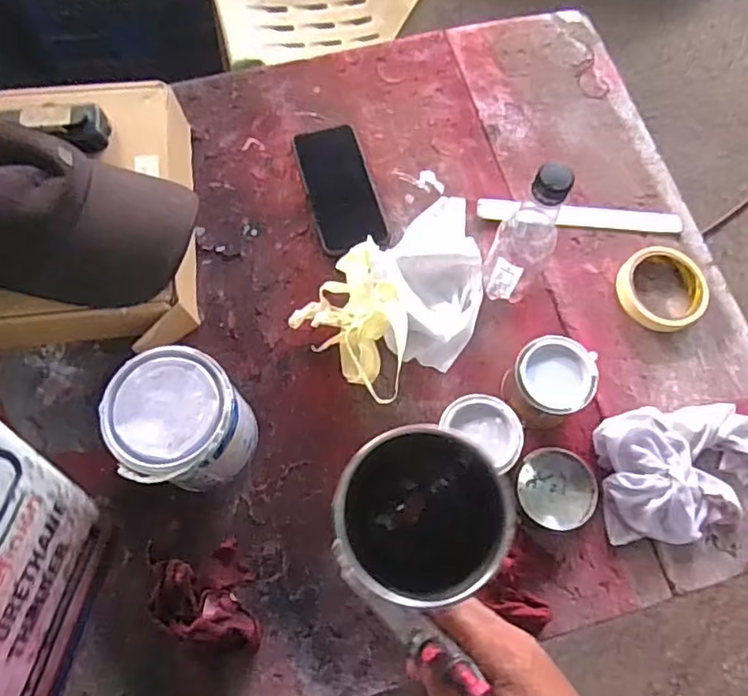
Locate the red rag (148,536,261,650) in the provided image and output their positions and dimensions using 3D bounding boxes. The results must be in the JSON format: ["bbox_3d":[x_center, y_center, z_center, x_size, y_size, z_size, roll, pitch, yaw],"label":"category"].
[{"bbox_3d":[-0.154,0.220,0.546,0.104,0.025,0.087,4,70,-1],"label":"red rag"}]

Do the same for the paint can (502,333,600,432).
[{"bbox_3d":[0.166,0.036,0.590,0.069,0.073,0.069,1,71,-2],"label":"paint can"}]

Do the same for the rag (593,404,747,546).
[{"bbox_3d":[0.327,0.117,0.593,0.215,0.033,0.127,-5,71,-4],"label":"rag"}]

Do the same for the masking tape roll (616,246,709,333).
[{"bbox_3d":[0.315,-0.065,0.657,0.091,0.026,0.090,1,71,-2],"label":"masking tape roll"}]

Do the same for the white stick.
[{"bbox_3d":[0.241,-0.151,0.698,0.238,0.012,0.029,2,70,-7],"label":"white stick"}]

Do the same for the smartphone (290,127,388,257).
[{"bbox_3d":[-0.038,-0.178,0.684,0.073,0.012,0.168,-14,72,-5],"label":"smartphone"}]

